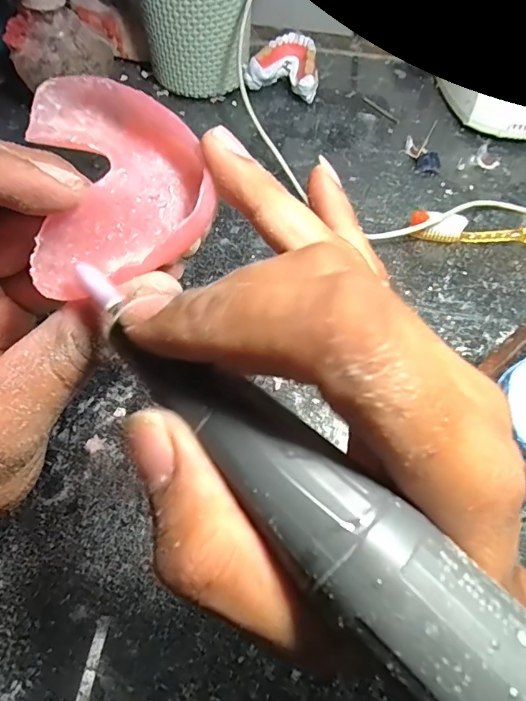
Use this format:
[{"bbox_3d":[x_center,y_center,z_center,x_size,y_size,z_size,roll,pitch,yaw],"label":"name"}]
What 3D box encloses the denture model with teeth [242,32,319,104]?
[{"bbox_3d":[0.020,-0.255,0.403,0.062,0.034,0.055,12,61,5],"label":"denture model with teeth"}]

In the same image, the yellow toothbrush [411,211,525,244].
[{"bbox_3d":[0.201,-0.078,0.315,0.192,0.020,0.014,6,61,2],"label":"yellow toothbrush"}]

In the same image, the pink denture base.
[{"bbox_3d":[-0.041,-0.049,0.129,0.049,0.025,0.059,-8,61,-6],"label":"pink denture base"}]

